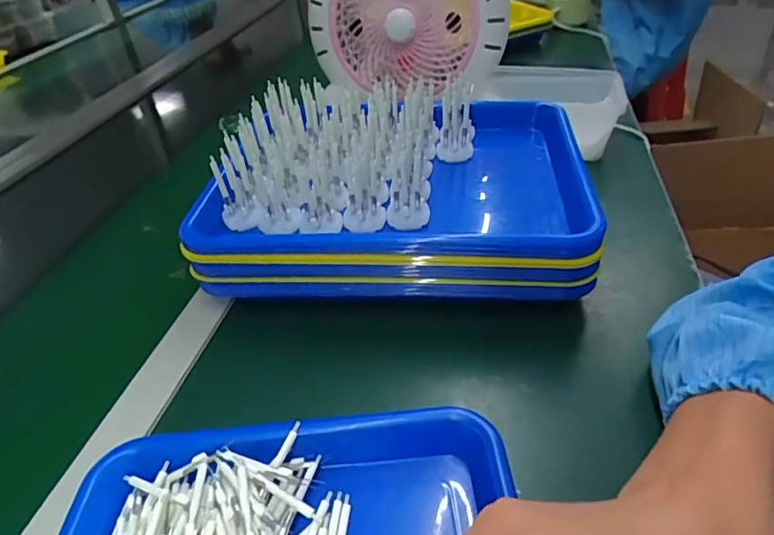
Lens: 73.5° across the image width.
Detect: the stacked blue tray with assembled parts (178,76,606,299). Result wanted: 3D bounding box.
[{"bbox_3d":[0.003,-0.081,0.469,0.322,0.097,0.223,0,38,8],"label":"stacked blue tray with assembled parts"}]

